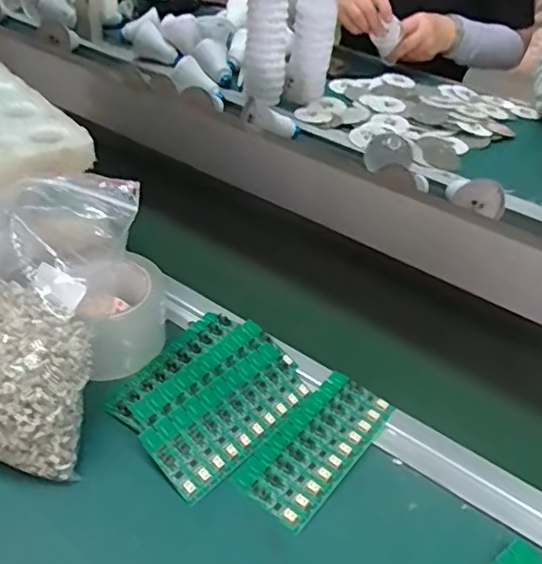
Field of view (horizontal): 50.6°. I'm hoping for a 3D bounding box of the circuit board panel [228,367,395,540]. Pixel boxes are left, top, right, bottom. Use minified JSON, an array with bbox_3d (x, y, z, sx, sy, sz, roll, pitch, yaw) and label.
[{"bbox_3d":[0.038,0.124,0.447,0.062,0.006,0.137,30,47,26],"label":"circuit board panel"}]

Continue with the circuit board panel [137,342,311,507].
[{"bbox_3d":[-0.030,0.104,0.447,0.137,0.006,0.061,-33,74,-36],"label":"circuit board panel"}]

